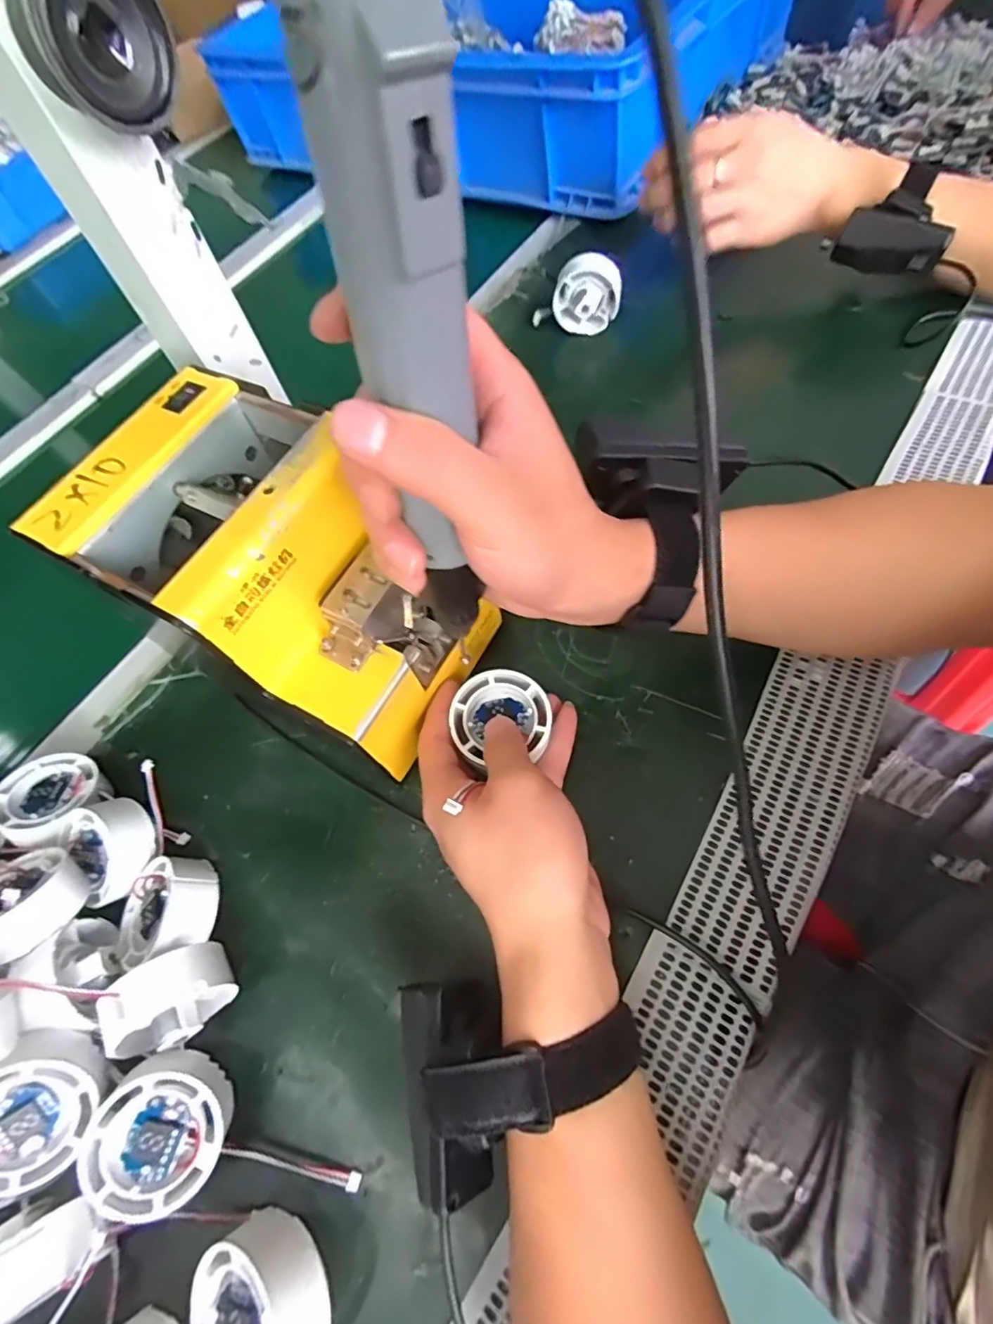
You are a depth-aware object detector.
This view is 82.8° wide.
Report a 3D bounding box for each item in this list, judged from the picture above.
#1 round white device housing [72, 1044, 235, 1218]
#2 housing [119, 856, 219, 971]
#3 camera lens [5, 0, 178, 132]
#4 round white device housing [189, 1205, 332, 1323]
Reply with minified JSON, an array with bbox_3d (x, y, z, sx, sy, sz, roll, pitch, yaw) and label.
[{"bbox_3d":[-0.149,0.209,0.251,0.053,0.024,0.053,2,78,-11],"label":"round white device housing"},{"bbox_3d":[-0.172,0.130,0.296,0.050,0.025,0.048,-36,49,23],"label":"housing"},{"bbox_3d":[-0.156,-0.242,0.217,0.054,0.044,0.030,-23,61,-4],"label":"camera lens"},{"bbox_3d":[-0.091,0.250,0.217,0.054,0.024,0.054,-9,73,30],"label":"round white device housing"}]

